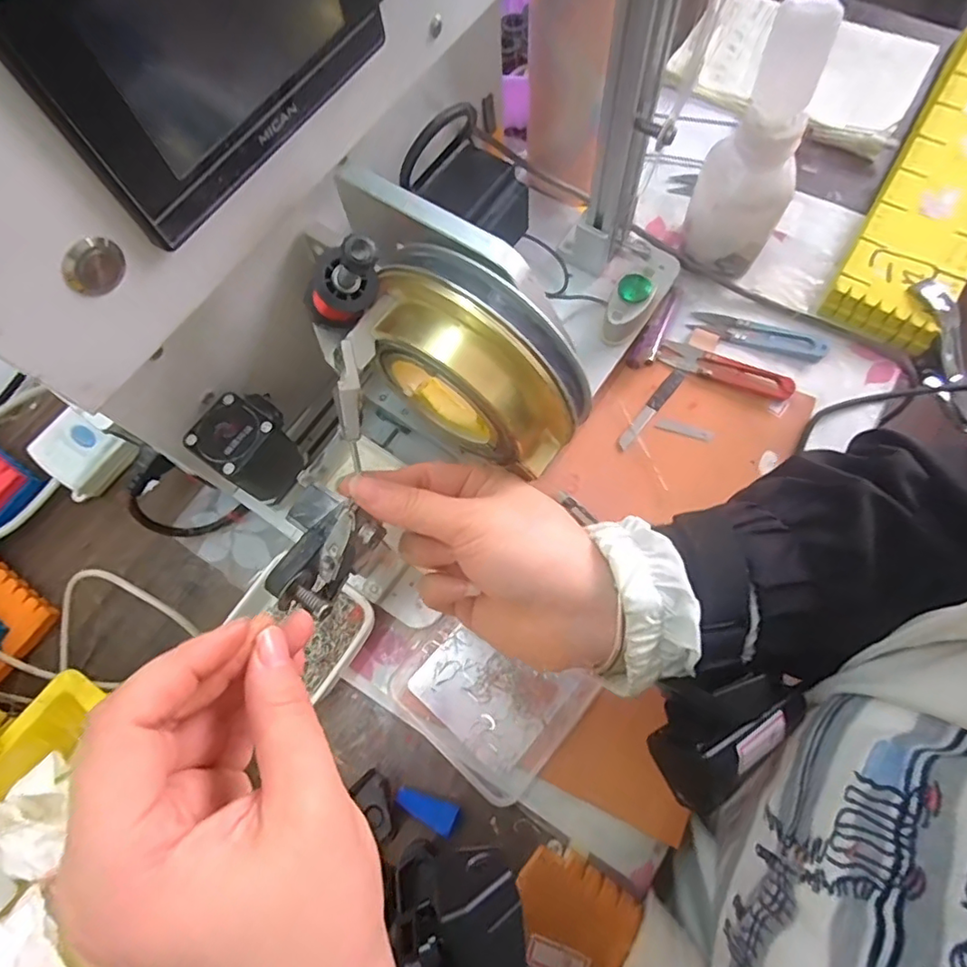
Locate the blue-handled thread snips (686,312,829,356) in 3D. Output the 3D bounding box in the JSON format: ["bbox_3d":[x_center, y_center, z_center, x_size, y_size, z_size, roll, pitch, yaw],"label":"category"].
[{"bbox_3d":[0.214,-0.118,0.439,0.100,0.014,0.020,19,74,6],"label":"blue-handled thread snips"}]

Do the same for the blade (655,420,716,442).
[{"bbox_3d":[0.150,-0.040,0.418,0.043,0.004,0.010,14,72,8],"label":"blade"}]

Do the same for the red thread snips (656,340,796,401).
[{"bbox_3d":[0.185,-0.088,0.426,0.096,0.014,0.023,23,74,11],"label":"red thread snips"}]

